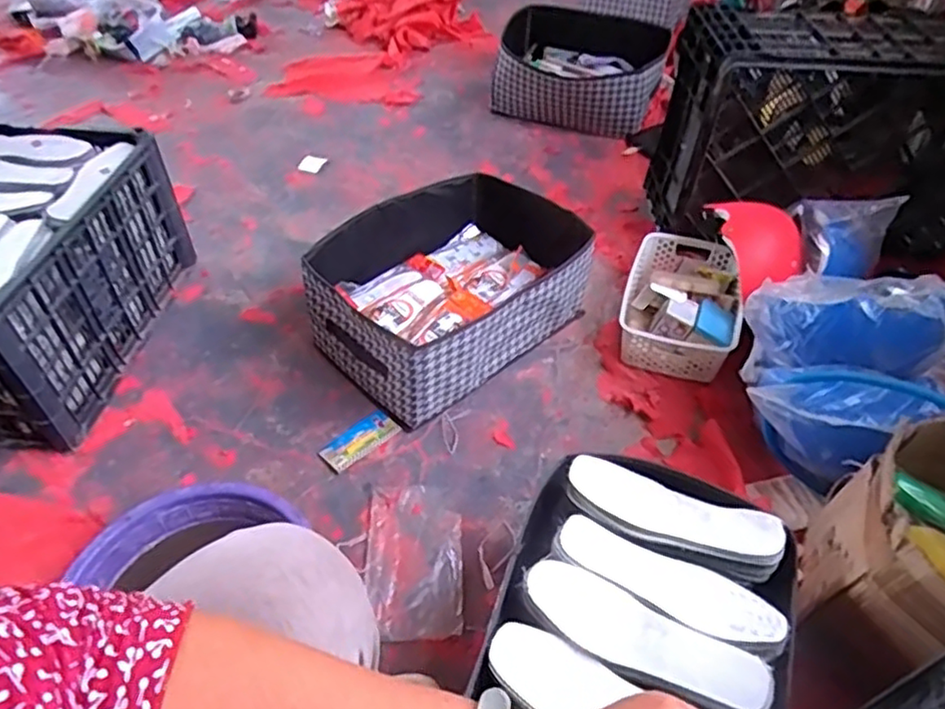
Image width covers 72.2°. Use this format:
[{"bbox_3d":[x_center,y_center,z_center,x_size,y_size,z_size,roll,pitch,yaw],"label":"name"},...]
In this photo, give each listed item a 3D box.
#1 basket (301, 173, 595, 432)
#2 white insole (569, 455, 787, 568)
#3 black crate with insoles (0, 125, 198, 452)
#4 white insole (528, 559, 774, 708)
[{"bbox_3d":[-0.033,-0.119,1.125,0.333,0.182,0.453,35,55,28],"label":"basket"},{"bbox_3d":[0.220,0.174,0.717,0.226,0.030,0.073,17,49,15],"label":"white insole"},{"bbox_3d":[-0.749,-0.135,1.061,0.374,0.270,0.476,6,47,5],"label":"black crate with insoles"},{"bbox_3d":[0.161,0.266,0.613,0.227,0.016,0.071,23,50,19],"label":"white insole"}]

